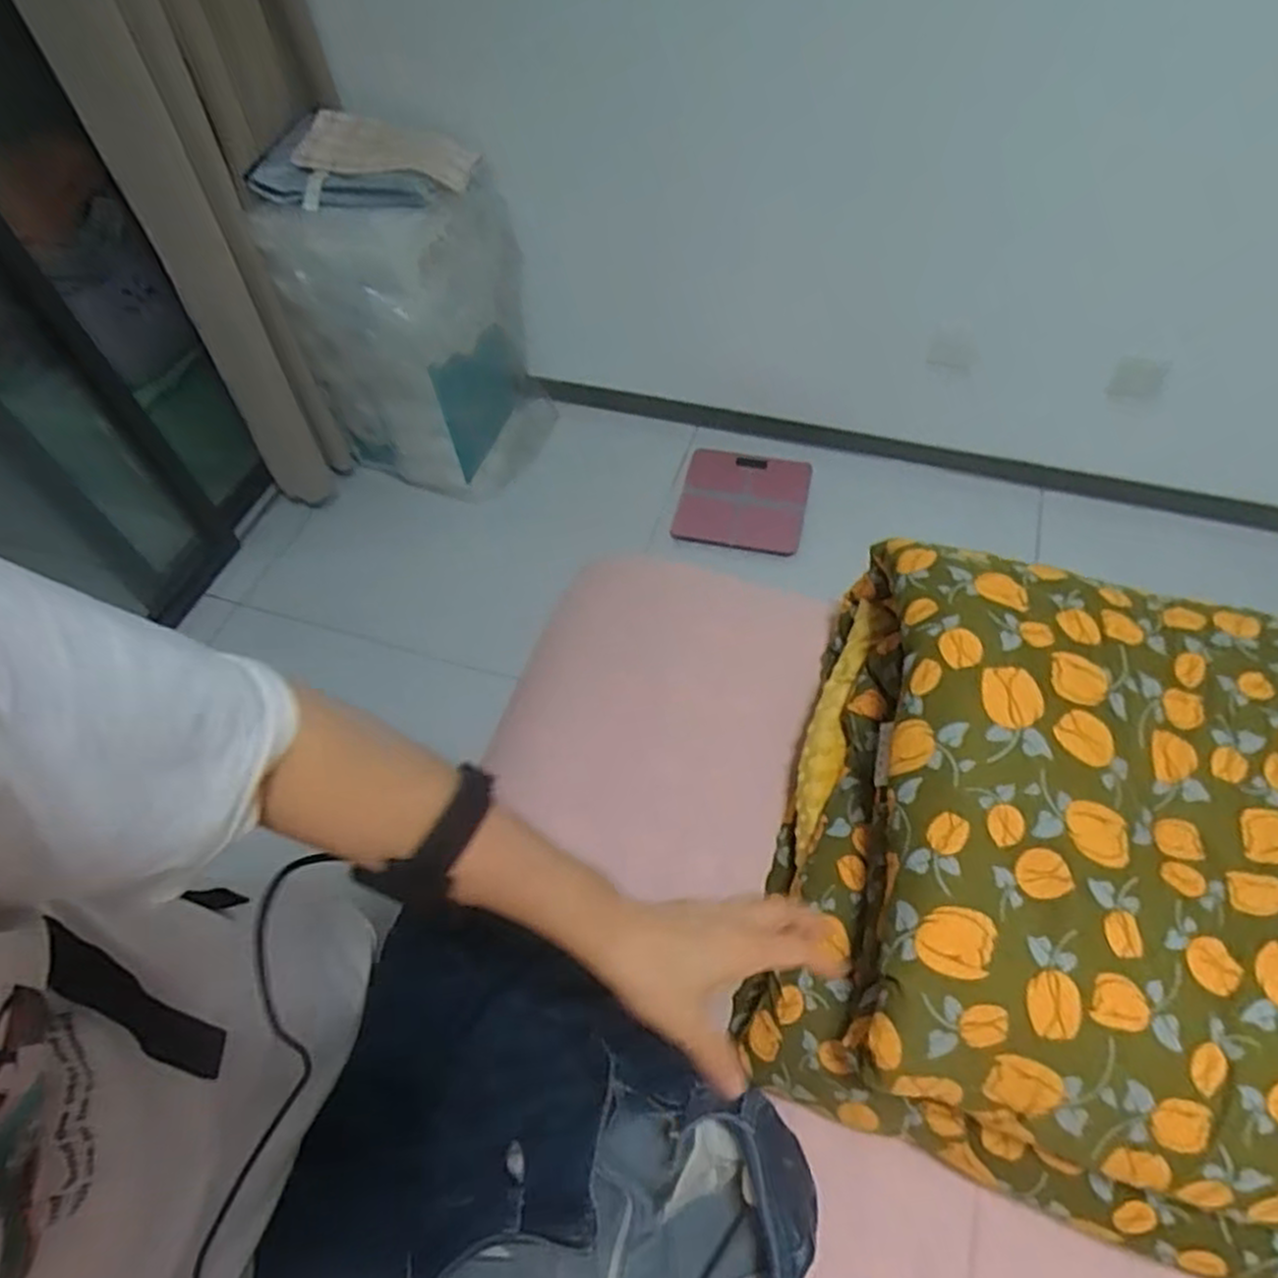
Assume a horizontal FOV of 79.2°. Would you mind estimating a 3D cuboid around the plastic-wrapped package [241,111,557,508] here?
[{"bbox_3d":[-0.441,-0.627,1.602,0.420,0.688,0.356,6,58,8],"label":"plastic-wrapped package"}]

